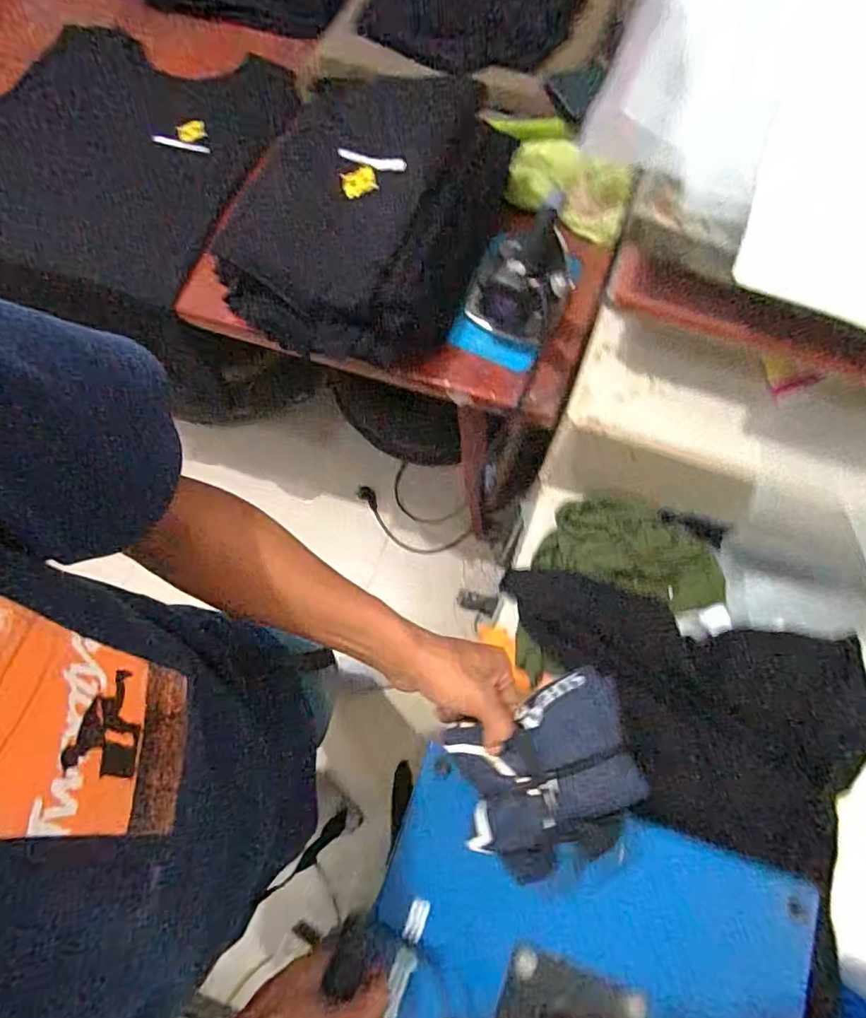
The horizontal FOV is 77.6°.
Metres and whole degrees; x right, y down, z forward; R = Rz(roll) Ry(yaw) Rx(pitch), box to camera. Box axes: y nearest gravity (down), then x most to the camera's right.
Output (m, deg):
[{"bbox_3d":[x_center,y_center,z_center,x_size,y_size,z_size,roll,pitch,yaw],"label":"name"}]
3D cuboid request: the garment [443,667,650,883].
[{"bbox_3d":[0.096,0.218,0.446,0.147,0.038,0.132,-14,71,-5],"label":"garment"}]

